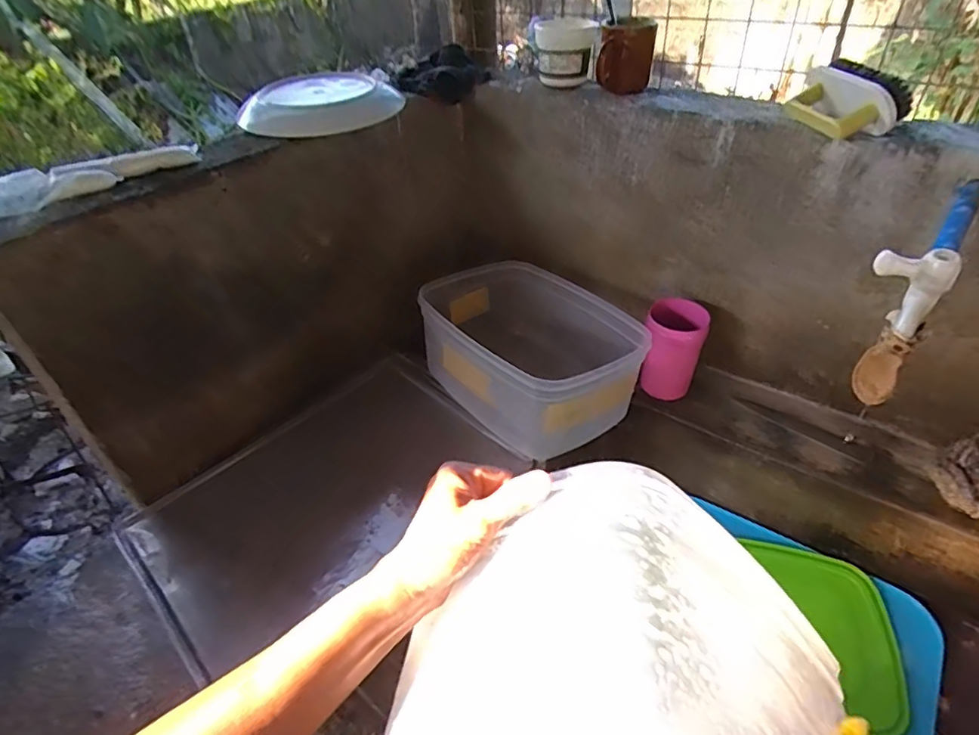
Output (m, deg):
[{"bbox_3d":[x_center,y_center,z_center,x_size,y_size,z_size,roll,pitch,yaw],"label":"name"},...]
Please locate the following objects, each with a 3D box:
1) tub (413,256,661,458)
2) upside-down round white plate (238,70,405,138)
[{"bbox_3d":[0.048,-0.019,0.848,0.209,0.150,0.311,-28,46,-24],"label":"tub"},{"bbox_3d":[-0.251,-0.387,0.815,0.203,0.046,0.182,-28,46,-25],"label":"upside-down round white plate"}]

